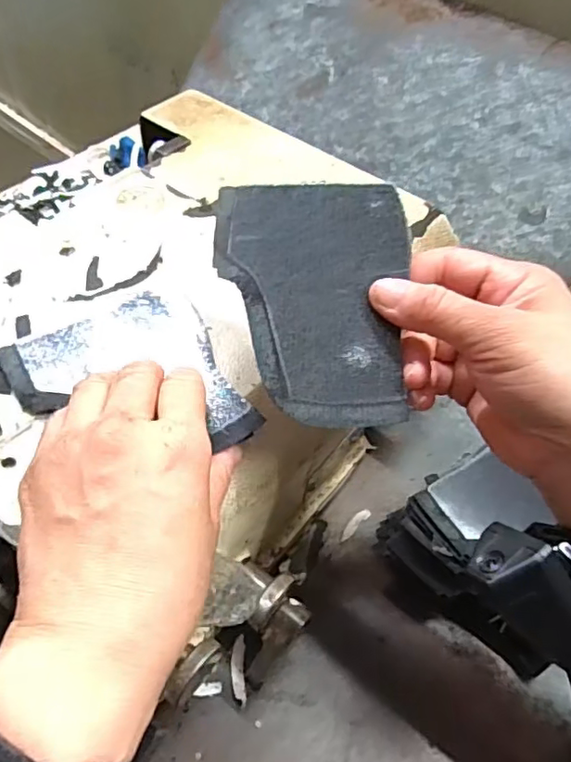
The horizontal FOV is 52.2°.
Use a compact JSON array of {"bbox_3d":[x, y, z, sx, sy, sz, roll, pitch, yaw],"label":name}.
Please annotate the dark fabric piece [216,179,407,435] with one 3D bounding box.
[{"bbox_3d":[0.010,-0.036,0.264,0.086,0.007,0.110,0,81,9],"label":"dark fabric piece"}]

